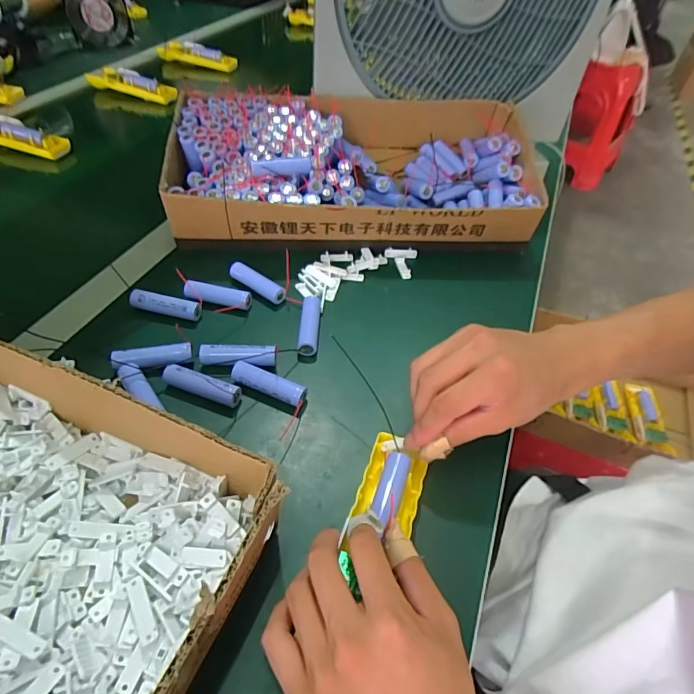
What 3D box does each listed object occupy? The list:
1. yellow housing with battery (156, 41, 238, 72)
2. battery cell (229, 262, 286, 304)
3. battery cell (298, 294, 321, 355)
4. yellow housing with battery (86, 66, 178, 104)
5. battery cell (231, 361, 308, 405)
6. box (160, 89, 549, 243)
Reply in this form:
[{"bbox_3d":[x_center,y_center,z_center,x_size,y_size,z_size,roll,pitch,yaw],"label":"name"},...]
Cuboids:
[{"bbox_3d":[-0.304,-0.598,0.943,0.159,0.037,0.030,9,47,4],"label":"yellow housing with battery"},{"bbox_3d":[-0.092,-0.066,0.475,0.064,0.019,0.013,28,52,20],"label":"battery cell"},{"bbox_3d":[-0.036,-0.022,0.443,0.018,0.016,0.072,3,47,-1],"label":"battery cell"},{"bbox_3d":[-0.383,-0.469,0.819,0.162,0.034,0.035,17,48,11],"label":"yellow housing with battery"},{"bbox_3d":[-0.067,0.032,0.390,0.066,0.017,0.016,20,49,14],"label":"battery cell"},{"bbox_3d":[0.011,-0.216,0.568,0.423,0.100,0.218,-1,48,-5],"label":"box"}]

